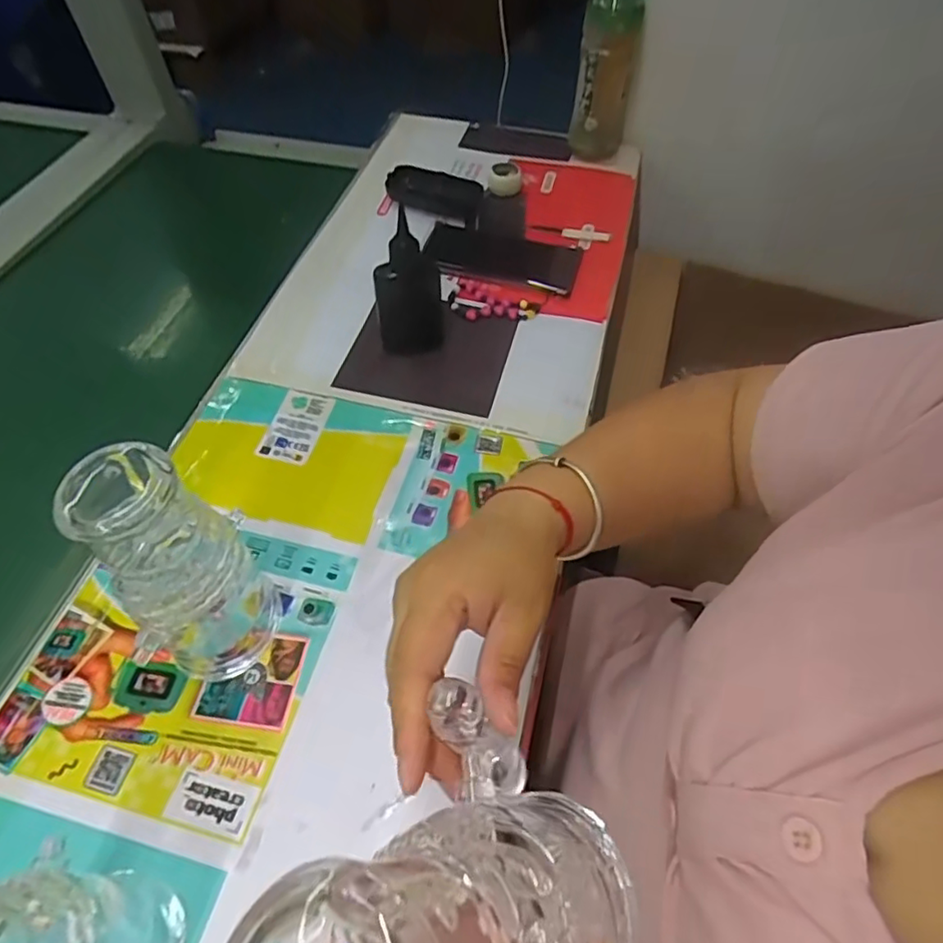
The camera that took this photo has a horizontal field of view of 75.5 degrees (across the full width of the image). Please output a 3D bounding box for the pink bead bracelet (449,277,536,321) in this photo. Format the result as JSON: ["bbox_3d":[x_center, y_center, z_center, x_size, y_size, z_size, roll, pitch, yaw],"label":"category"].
[{"bbox_3d":[0.021,-0.171,0.611,0.083,0.010,0.054,7,54,4],"label":"pink bead bracelet"}]

